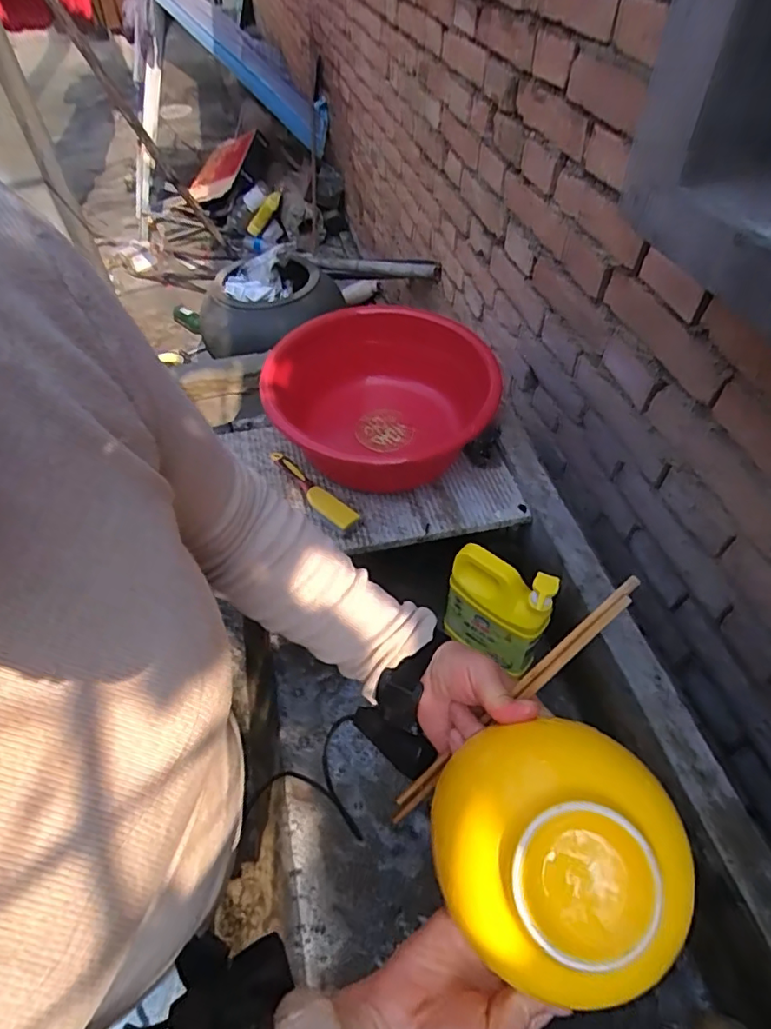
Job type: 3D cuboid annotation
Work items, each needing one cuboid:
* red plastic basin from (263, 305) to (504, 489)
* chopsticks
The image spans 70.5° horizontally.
[{"bbox_3d":[0.004,-0.199,0.899,0.325,0.156,0.325,-2,50,2],"label":"red plastic basin"},{"bbox_3d":[0.089,0.135,0.392,0.245,0.012,0.014,-47,56,8],"label":"chopsticks"}]

